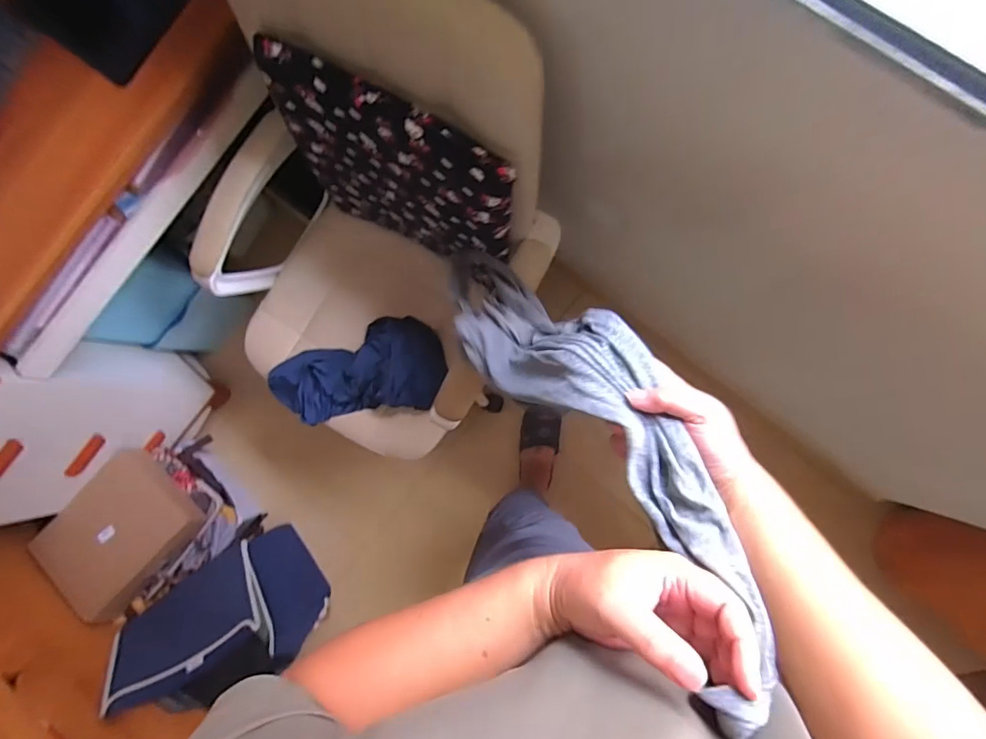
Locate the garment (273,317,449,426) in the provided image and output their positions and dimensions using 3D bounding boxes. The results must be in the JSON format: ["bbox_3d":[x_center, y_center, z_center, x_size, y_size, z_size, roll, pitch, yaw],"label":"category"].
[{"bbox_3d":[-0.283,0.014,0.970,0.362,0.073,0.176,-14,85,6],"label":"garment"}]

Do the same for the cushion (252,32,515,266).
[{"bbox_3d":[-0.147,-0.291,0.780,0.406,0.376,0.052,30,76,7],"label":"cushion"}]

